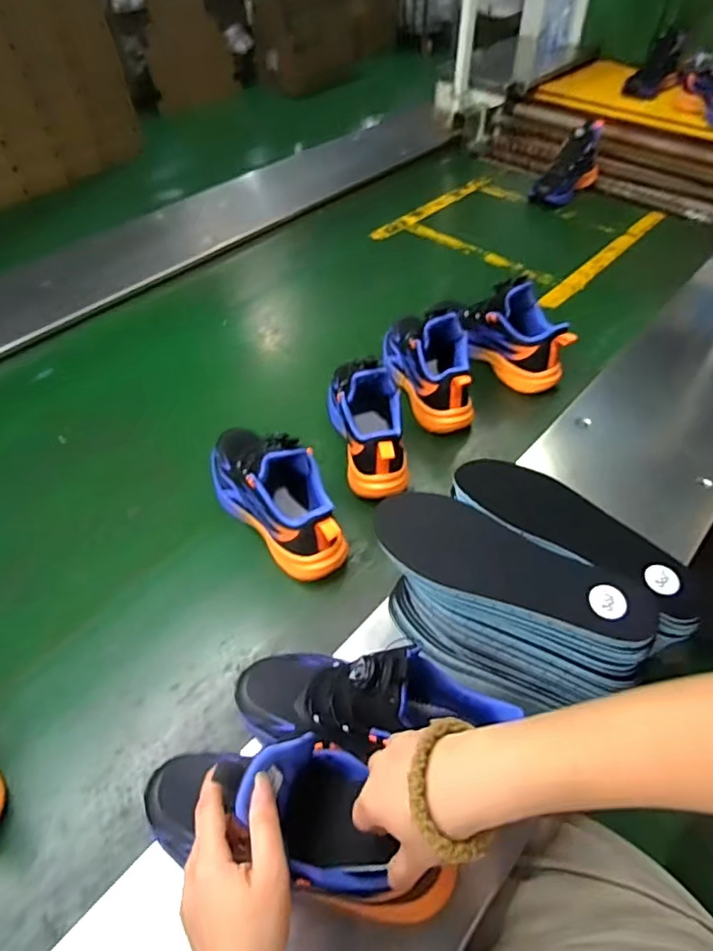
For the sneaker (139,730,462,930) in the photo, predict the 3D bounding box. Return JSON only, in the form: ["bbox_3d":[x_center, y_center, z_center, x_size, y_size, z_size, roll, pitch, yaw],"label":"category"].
[{"bbox_3d":[-0.044,0.250,0.426,0.252,0.112,0.089,13,51,8],"label":"sneaker"}]

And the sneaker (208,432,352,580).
[{"bbox_3d":[-0.105,0.013,0.700,0.089,0.149,0.250,-33,59,-28],"label":"sneaker"}]

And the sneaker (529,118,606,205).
[{"bbox_3d":[0.498,-0.722,1.333,0.099,0.122,0.282,28,53,18],"label":"sneaker"}]

